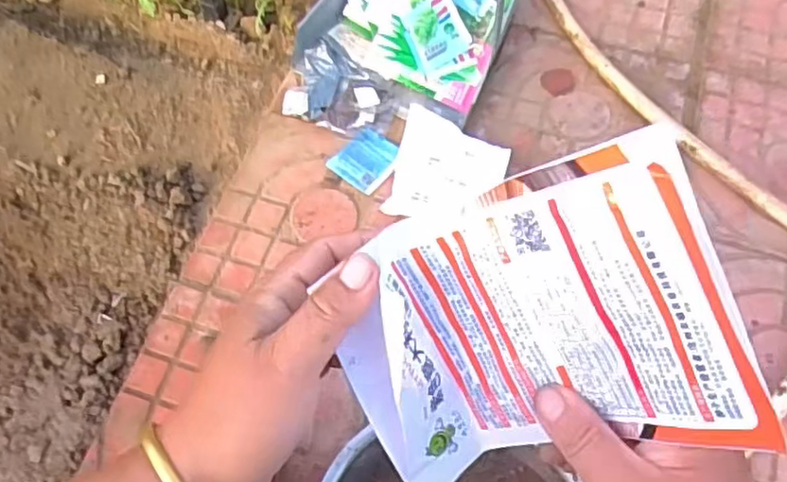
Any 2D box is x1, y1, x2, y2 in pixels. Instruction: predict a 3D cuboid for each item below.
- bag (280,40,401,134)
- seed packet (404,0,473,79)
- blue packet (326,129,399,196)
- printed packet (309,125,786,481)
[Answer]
[{"bbox_3d":[-0.073,-0.226,0.984,0.170,0.039,0.146,20,67,11],"label":"bag"},{"bbox_3d":[0.065,-0.311,0.976,0.088,0.011,0.102,-25,90,-4],"label":"seed packet"},{"bbox_3d":[-0.038,-0.115,0.927,0.076,0.008,0.087,34,70,16],"label":"blue packet"},{"bbox_3d":[0.052,0.044,0.282,0.046,0.172,0.126,-34,100,-50],"label":"printed packet"}]

